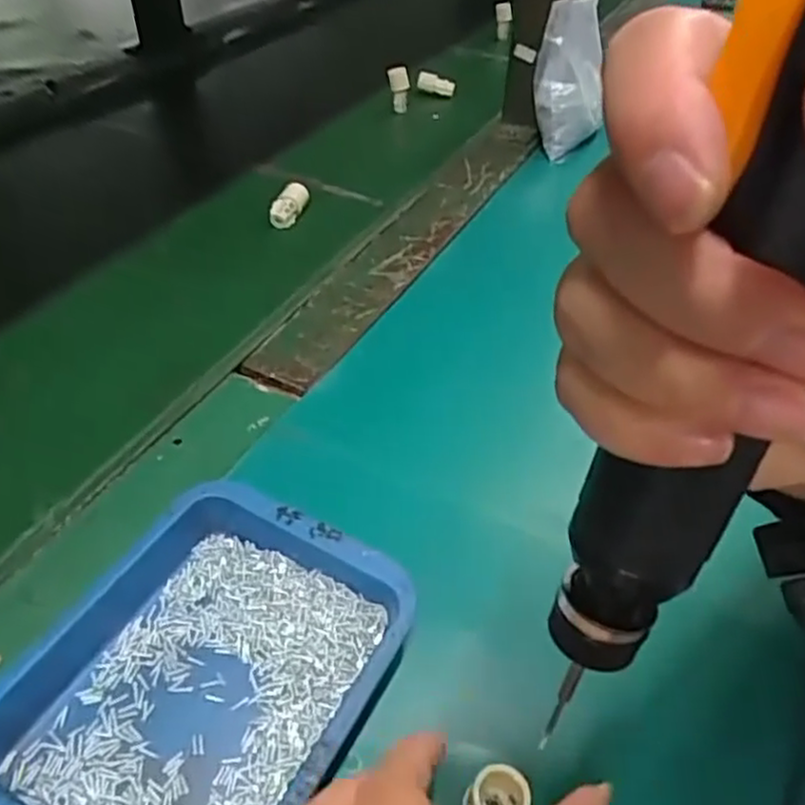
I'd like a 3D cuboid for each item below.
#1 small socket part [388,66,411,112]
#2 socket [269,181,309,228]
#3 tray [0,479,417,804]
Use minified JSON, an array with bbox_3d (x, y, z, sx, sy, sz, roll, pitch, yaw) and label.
[{"bbox_3d":[-0.004,-0.330,0.751,0.022,0.043,0.028,3,44,-1],"label":"small socket part"},{"bbox_3d":[-0.090,-0.160,0.570,0.016,0.016,0.046,20,66,16],"label":"socket"},{"bbox_3d":[-0.079,0.108,0.275,0.122,0.026,0.156,22,47,18],"label":"tray"}]

